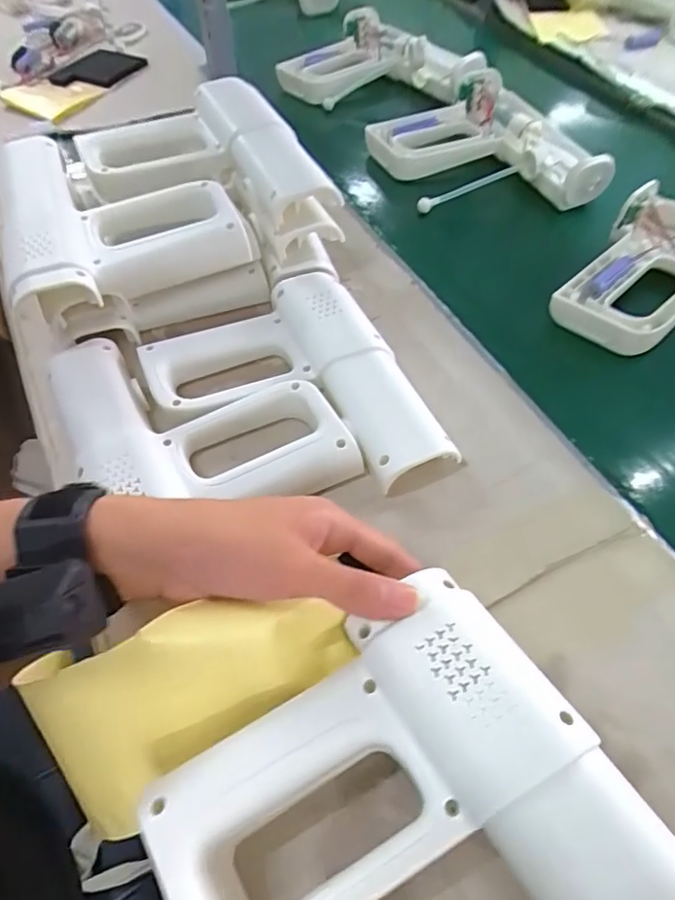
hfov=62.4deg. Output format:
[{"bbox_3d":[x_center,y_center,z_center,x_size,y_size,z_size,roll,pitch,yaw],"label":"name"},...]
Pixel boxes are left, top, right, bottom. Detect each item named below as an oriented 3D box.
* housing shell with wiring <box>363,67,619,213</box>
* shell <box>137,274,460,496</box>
[{"bbox_3d":[0.153,-0.320,0.589,0.182,0.036,0.210,-20,58,-10],"label":"housing shell with wiring"},{"bbox_3d":[-0.033,-0.040,0.412,0.168,0.028,0.196,-25,59,-13],"label":"shell"}]

